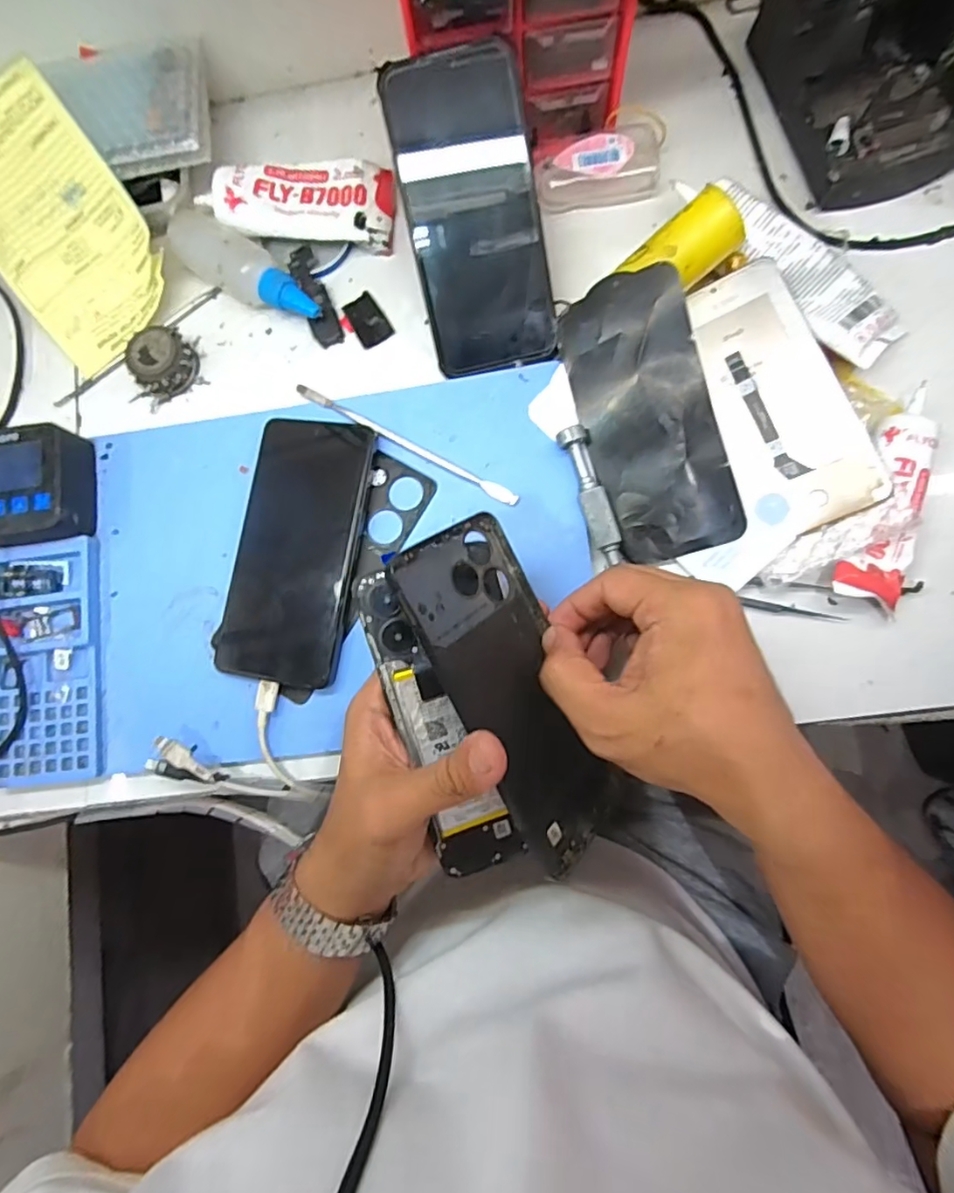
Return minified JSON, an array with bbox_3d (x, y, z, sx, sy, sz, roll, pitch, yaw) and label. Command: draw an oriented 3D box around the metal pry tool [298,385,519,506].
[{"bbox_3d":[-0.047,-0.096,0.371,0.162,0.005,0.009,29,85,8],"label":"metal pry tool"}]

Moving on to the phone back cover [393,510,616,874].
[{"bbox_3d":[0.020,0.045,0.290,0.006,0.075,0.166,-19,101,44],"label":"phone back cover"}]

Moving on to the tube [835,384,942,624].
[{"bbox_3d":[0.237,-0.055,0.337,0.039,0.030,0.123,19,84,7],"label":"tube"}]

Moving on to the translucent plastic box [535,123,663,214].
[{"bbox_3d":[0.079,-0.279,0.384,0.077,0.022,0.038,-6,81,4],"label":"translucent plastic box"}]

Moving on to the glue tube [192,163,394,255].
[{"bbox_3d":[-0.114,-0.266,0.396,0.115,0.031,0.055,5,82,5],"label":"glue tube"}]

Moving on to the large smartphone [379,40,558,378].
[{"bbox_3d":[-0.001,-0.222,0.350,0.076,0.011,0.162,-12,109,3],"label":"large smartphone"}]

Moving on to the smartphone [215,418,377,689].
[{"bbox_3d":[-0.109,-0.029,0.362,0.079,0.011,0.161,8,85,16],"label":"smartphone"}]

